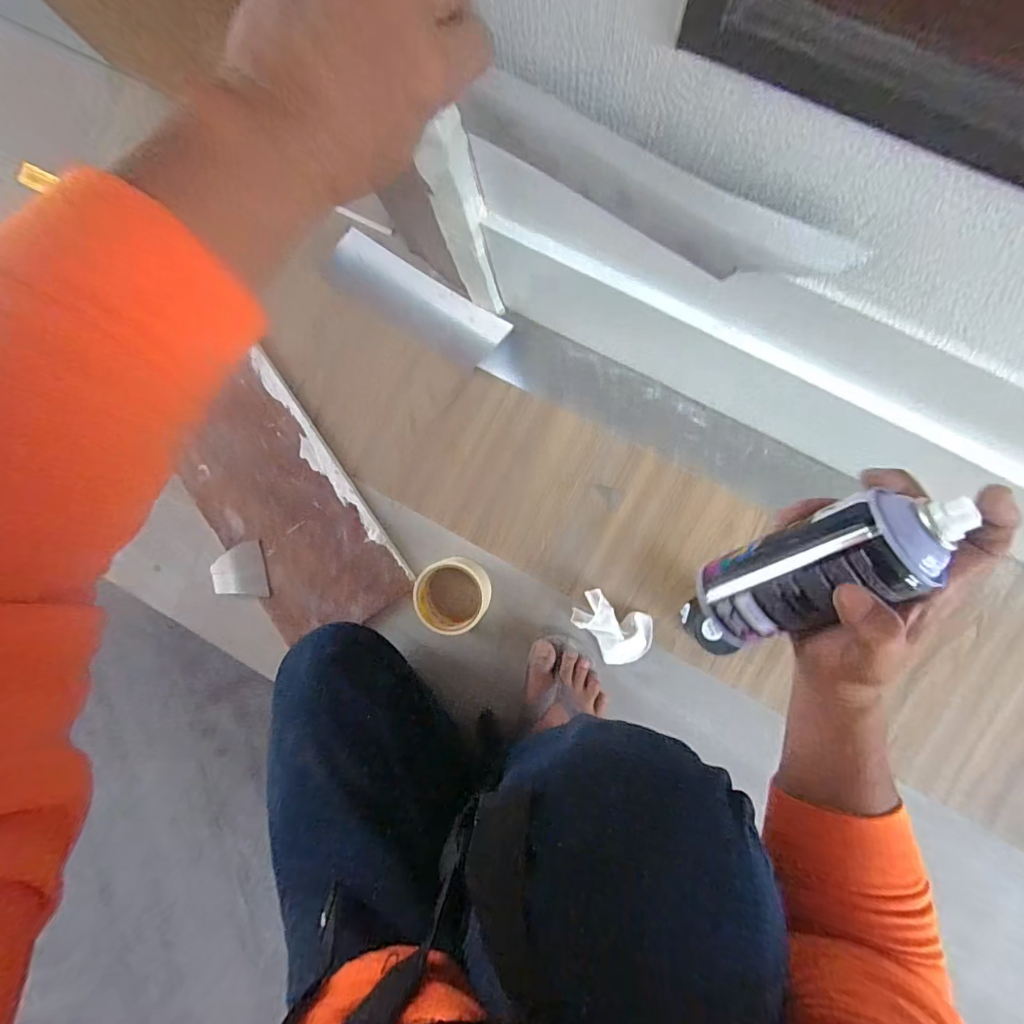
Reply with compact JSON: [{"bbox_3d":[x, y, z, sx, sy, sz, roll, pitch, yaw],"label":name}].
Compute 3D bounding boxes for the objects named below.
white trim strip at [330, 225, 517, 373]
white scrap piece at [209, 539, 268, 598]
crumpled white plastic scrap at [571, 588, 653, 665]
[{"bbox_3d":[-0.125,-0.273,0.616,0.245,0.009,0.075,32,94,4],"label":"white trim strip"},{"bbox_3d":[-0.370,0.081,0.641,0.076,0.006,0.072,-9,91,6],"label":"white scrap piece"},{"bbox_3d":[0.127,0.143,0.593,0.079,0.037,0.101,-43,87,5],"label":"crumpled white plastic scrap"}]

